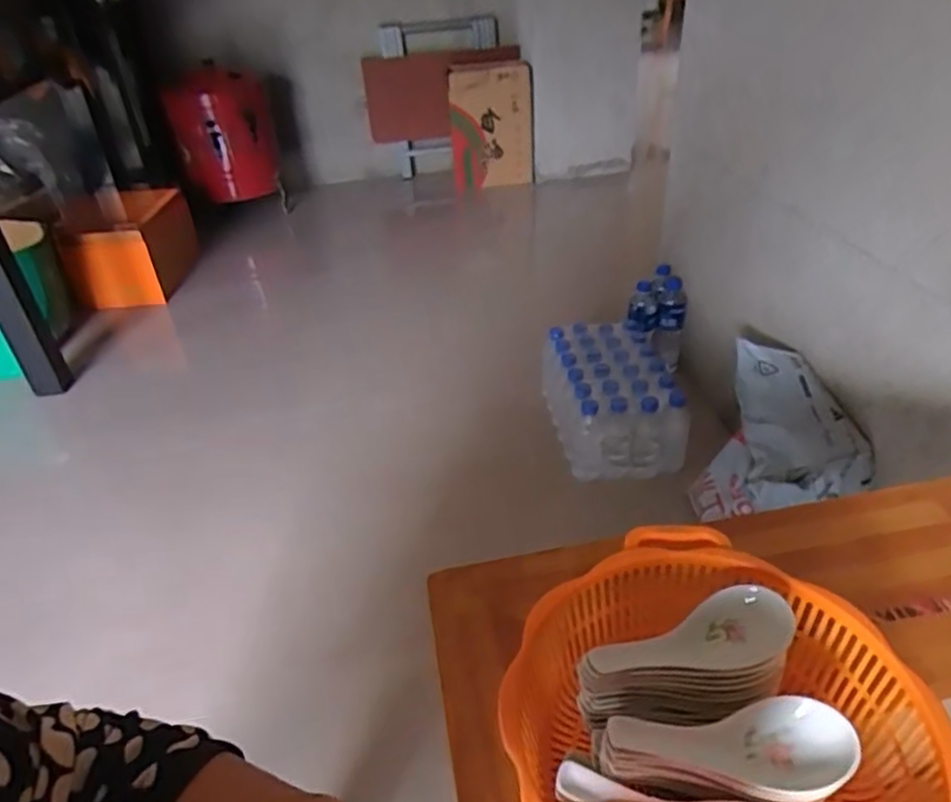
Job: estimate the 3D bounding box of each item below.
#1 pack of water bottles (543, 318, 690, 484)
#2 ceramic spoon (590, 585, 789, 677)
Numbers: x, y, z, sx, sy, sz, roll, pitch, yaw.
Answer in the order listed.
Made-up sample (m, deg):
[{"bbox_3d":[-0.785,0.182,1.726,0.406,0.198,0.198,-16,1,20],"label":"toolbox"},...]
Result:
[{"bbox_3d":[0.285,0.001,1.433,0.232,0.190,0.348,-8,36,-4],"label":"pack of water bottles"},{"bbox_3d":[0.121,0.134,0.381,0.120,0.025,0.040,-15,37,-14],"label":"ceramic spoon"}]

